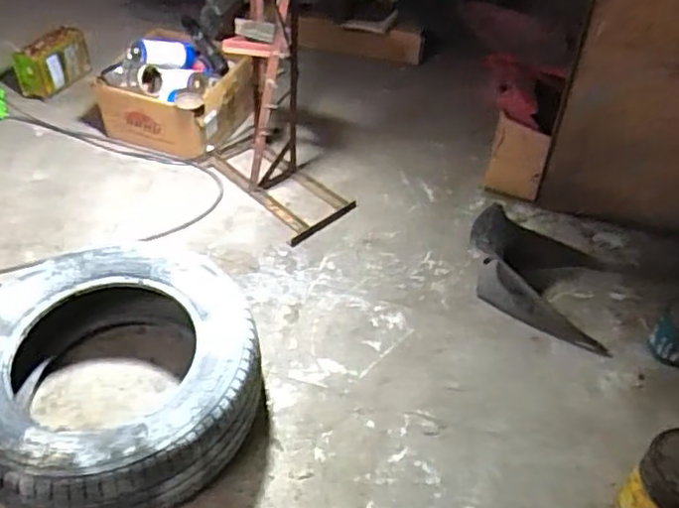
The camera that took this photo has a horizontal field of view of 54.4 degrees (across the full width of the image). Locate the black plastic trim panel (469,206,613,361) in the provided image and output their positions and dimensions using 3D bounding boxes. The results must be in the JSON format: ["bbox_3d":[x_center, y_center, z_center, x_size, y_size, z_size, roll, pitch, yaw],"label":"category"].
[{"bbox_3d":[0.487,0.061,1.624,0.333,0.194,0.236,9,46,9],"label":"black plastic trim panel"}]

